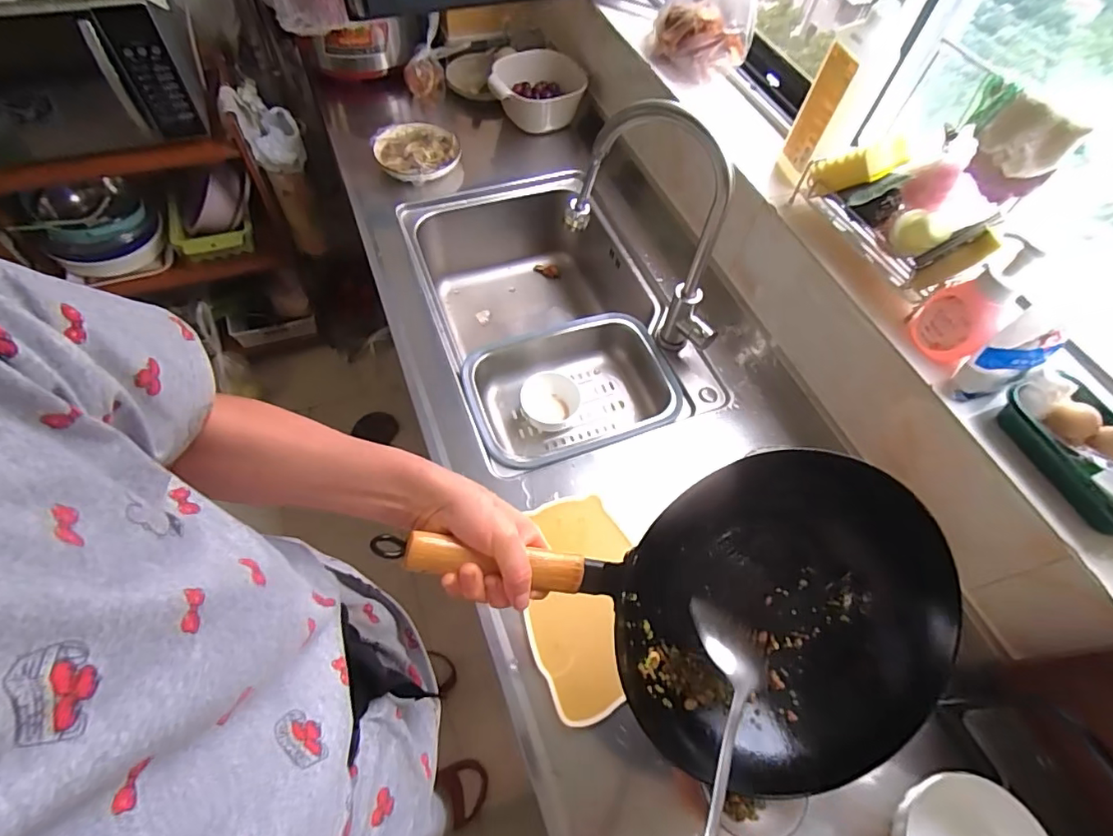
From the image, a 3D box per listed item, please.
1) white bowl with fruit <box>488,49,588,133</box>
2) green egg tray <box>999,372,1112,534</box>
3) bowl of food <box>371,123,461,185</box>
[{"bbox_3d":[-0.041,-0.742,1.240,0.211,0.103,0.177,5,60,-1],"label":"white bowl with fruit"},{"bbox_3d":[0.589,0.039,0.596,0.084,0.064,0.189,-10,61,-10],"label":"green egg tray"},{"bbox_3d":[-0.296,-0.559,1.157,0.168,0.061,0.174,2,60,-3],"label":"bowl of food"}]

